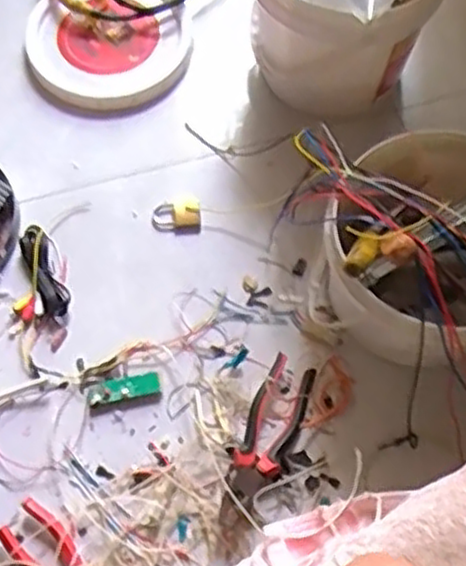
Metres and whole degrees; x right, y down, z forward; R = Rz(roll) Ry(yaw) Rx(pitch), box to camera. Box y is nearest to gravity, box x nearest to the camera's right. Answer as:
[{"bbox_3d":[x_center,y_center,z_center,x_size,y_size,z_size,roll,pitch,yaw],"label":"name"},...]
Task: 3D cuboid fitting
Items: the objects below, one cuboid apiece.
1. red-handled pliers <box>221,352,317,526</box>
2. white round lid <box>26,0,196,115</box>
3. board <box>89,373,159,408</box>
[{"bbox_3d":[0.037,0.171,0.811,0.057,0.020,0.189,21,69,10],"label":"red-handled pliers"},{"bbox_3d":[-0.181,-0.354,1.068,0.239,0.040,0.229,30,71,14],"label":"white round lid"},{"bbox_3d":[-0.123,0.122,0.849,0.080,0.010,0.025,-13,67,-4],"label":"board"}]

